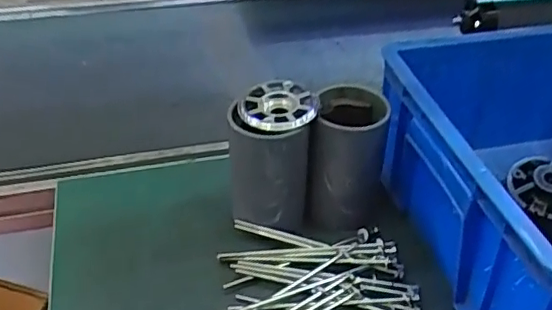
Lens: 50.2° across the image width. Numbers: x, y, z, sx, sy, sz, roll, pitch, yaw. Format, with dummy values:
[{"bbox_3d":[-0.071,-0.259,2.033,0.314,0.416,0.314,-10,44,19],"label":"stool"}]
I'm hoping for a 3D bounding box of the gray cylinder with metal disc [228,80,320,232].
[{"bbox_3d":[-0.003,0.003,0.572,0.077,0.125,0.076,7,39,7],"label":"gray cylinder with metal disc"}]

